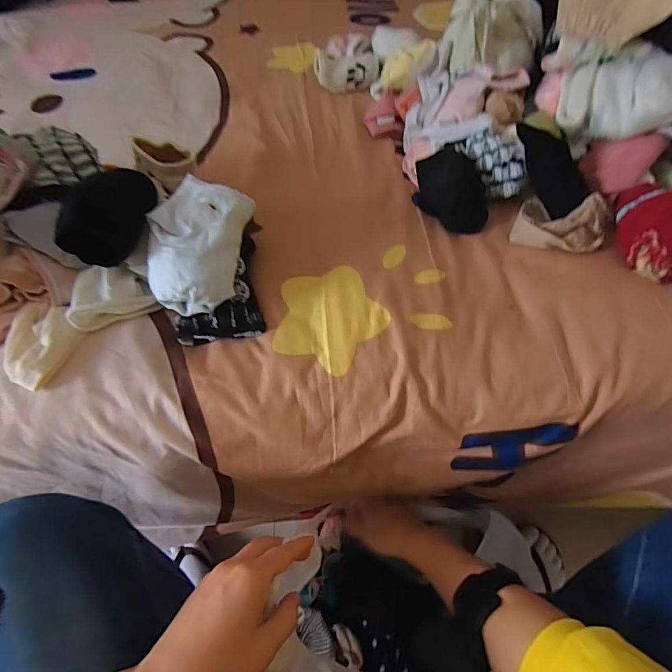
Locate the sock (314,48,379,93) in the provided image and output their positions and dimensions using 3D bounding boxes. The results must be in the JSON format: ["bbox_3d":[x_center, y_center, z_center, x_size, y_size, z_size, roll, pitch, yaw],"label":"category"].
[{"bbox_3d":[0.016,-0.419,0.675,0.102,0.047,0.046,4,55,1],"label":"sock"}]

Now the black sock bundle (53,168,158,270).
[{"bbox_3d":[-0.197,-0.107,0.379,0.059,0.063,0.101,0,54,-3],"label":"black sock bundle"}]

